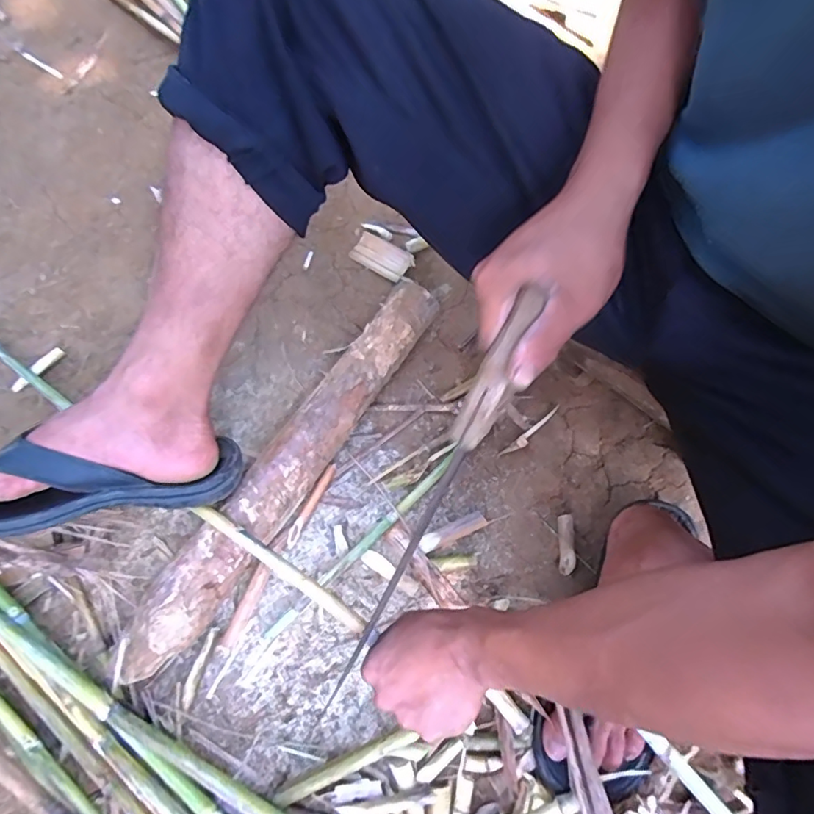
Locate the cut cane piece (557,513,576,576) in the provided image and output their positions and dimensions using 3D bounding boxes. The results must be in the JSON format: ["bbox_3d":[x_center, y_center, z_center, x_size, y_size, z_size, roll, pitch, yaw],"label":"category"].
[{"bbox_3d":[0.169,0.145,0.563,0.016,0.016,0.062,3,66,1],"label":"cut cane piece"}]

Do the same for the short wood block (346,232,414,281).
[{"bbox_3d":[-0.034,-0.206,0.727,0.084,0.014,0.044,30,69,13],"label":"short wood block"}]

